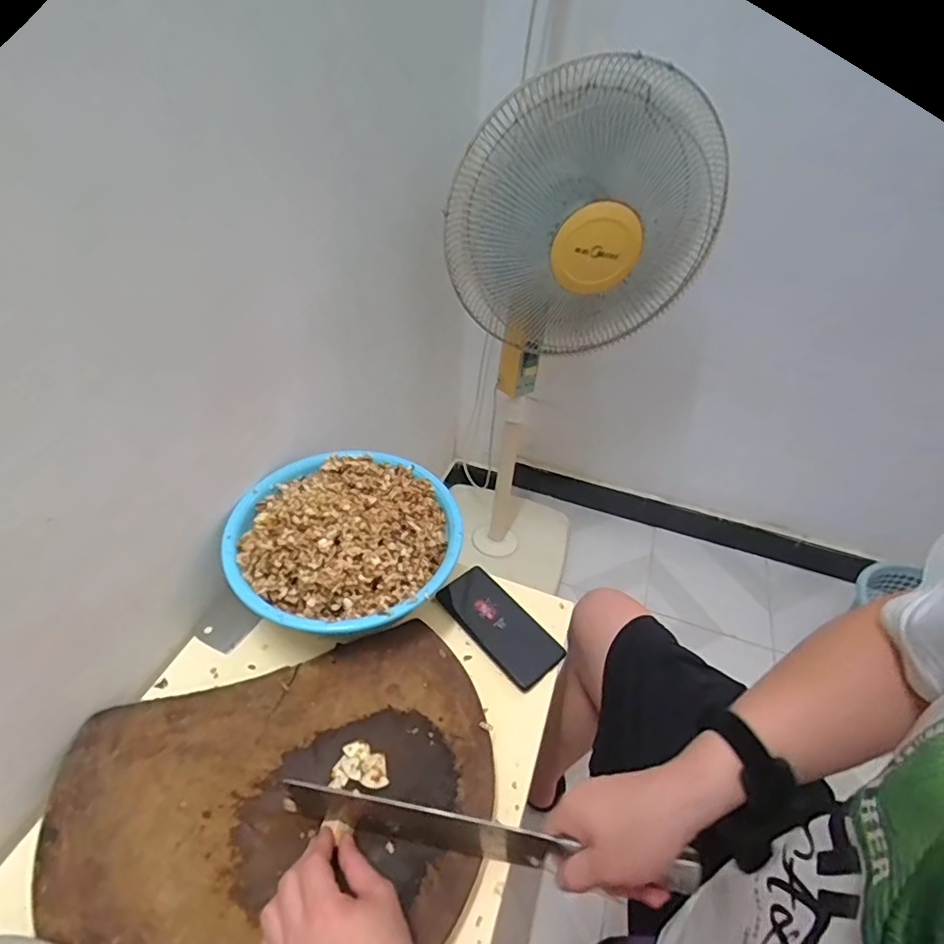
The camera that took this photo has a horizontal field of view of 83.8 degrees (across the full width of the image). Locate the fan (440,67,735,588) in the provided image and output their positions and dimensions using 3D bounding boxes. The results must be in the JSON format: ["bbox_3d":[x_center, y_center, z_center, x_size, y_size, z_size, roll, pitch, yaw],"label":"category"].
[{"bbox_3d":[0.157,-0.180,1.014,0.347,0.963,0.331,11,41,7],"label":"fan"}]

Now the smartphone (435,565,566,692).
[{"bbox_3d":[0.034,0.183,0.637,0.076,0.010,0.154,-34,60,-30],"label":"smartphone"}]

